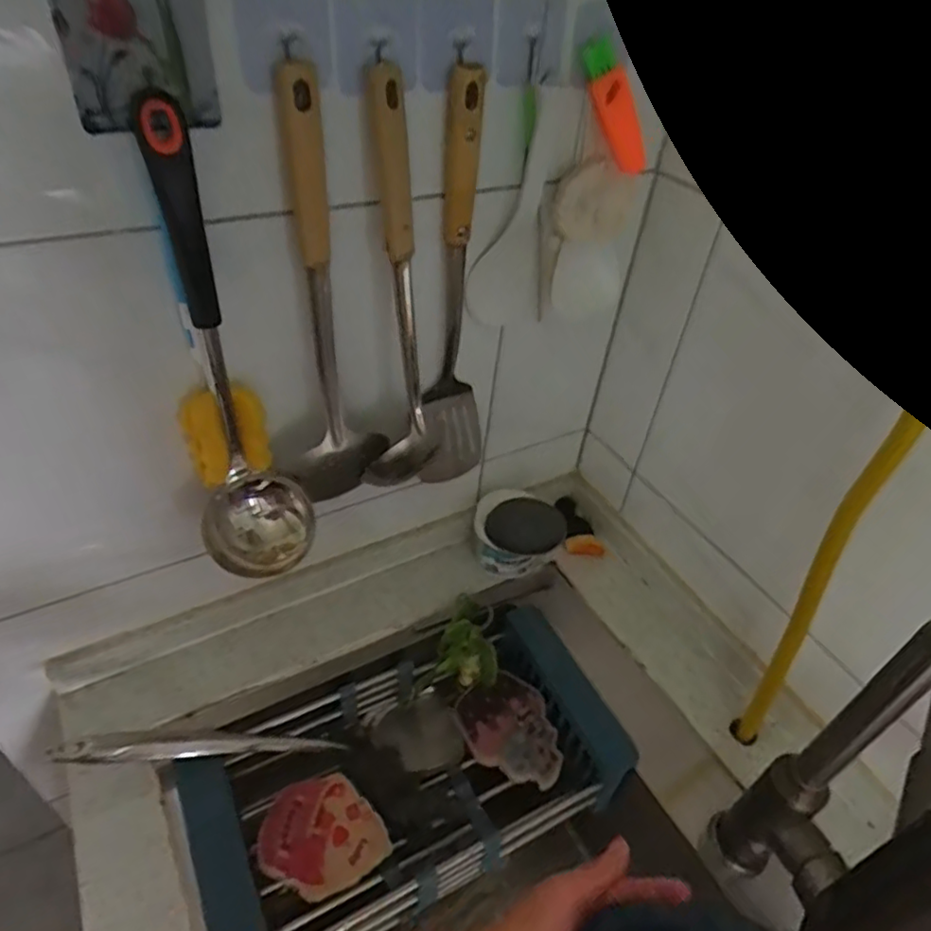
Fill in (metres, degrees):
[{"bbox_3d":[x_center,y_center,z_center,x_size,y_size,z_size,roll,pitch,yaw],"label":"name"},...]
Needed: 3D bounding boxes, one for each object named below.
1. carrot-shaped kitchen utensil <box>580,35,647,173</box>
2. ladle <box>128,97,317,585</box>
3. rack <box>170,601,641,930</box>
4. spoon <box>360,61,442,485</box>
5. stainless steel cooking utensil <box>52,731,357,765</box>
[{"bbox_3d":[0.115,-0.271,0.489,0.022,0.095,0.023,-10,30,34],"label":"carrot-shaped kitchen utensil"},{"bbox_3d":[-0.161,-0.063,0.439,0.081,0.312,0.098,-13,48,-21],"label":"ladle"},{"bbox_3d":[-0.053,0.308,0.627,0.393,0.129,0.207,-18,49,-24],"label":"rack"},{"bbox_3d":[-0.049,-0.121,0.501,0.069,0.329,0.030,-10,36,-18],"label":"spoon"},{"bbox_3d":[-0.229,0.254,0.577,0.244,0.031,0.026,15,32,-35],"label":"stainless steel cooking utensil"}]

